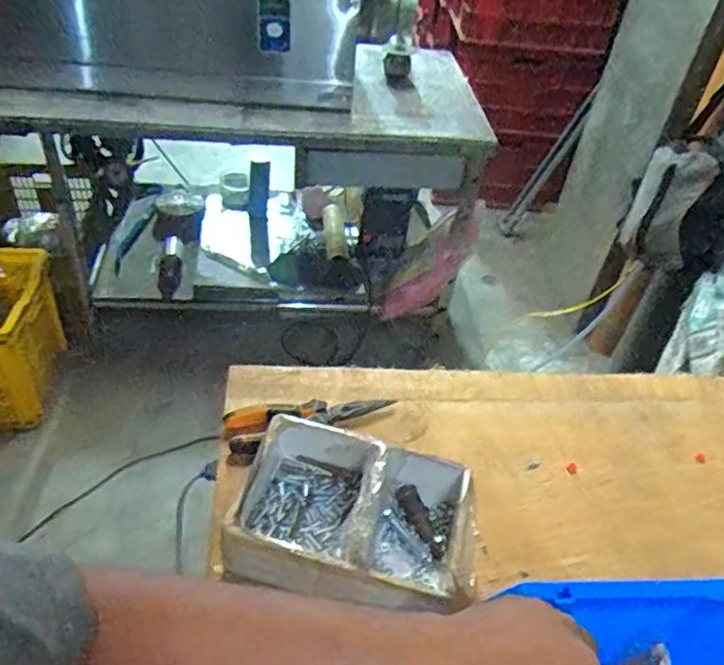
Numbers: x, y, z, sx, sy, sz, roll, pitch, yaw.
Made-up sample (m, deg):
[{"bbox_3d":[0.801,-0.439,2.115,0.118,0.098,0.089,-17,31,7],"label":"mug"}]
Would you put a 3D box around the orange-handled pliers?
[{"bbox_3d":[-0.059,0.113,0.768,0.199,0.027,0.066,-4,44,-12],"label":"orange-handled pliers"}]

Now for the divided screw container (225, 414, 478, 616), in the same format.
[{"bbox_3d":[-0.007,0.186,0.651,0.228,0.094,0.156,11,43,5],"label":"divided screw container"}]

